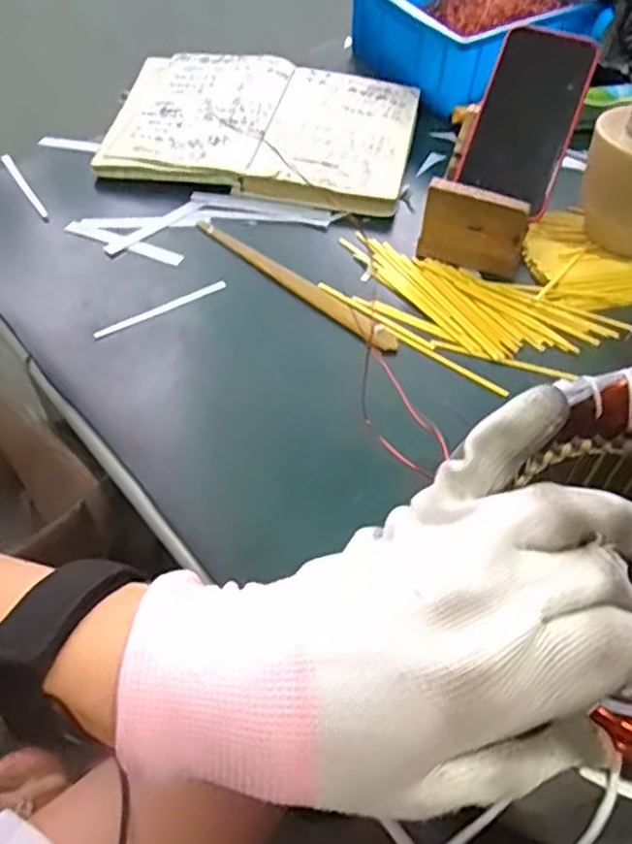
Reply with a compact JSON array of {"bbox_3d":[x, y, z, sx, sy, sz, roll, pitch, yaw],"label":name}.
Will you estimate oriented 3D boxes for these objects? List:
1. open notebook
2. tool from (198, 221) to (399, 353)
[{"bbox_3d":[-0.051,-0.291,0.650,0.284,0.020,0.212,9,57,8],"label":"open notebook"},{"bbox_3d":[-0.020,-0.111,0.538,0.208,0.010,0.018,35,58,23],"label":"tool"}]

